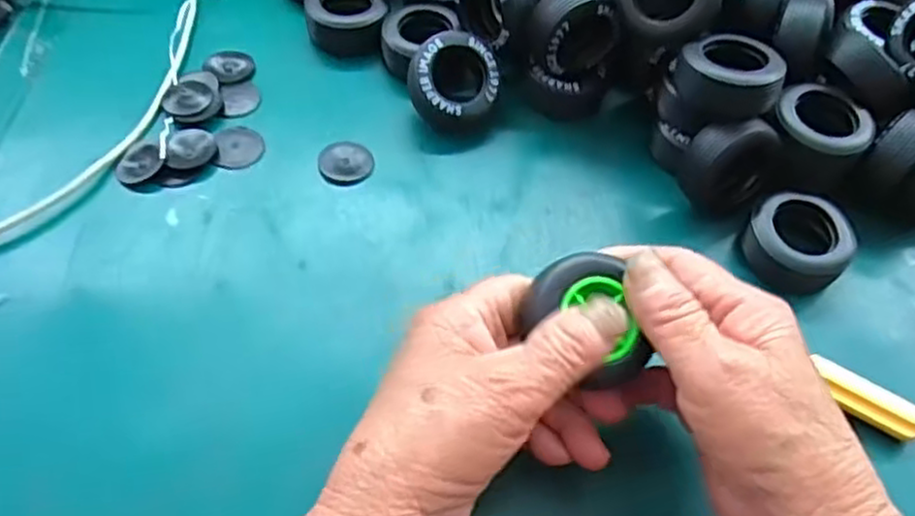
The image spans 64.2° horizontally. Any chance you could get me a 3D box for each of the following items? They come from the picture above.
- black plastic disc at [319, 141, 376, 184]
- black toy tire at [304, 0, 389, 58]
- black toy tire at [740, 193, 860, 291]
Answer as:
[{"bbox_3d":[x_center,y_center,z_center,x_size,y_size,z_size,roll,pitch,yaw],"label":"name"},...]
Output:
[{"bbox_3d":[-0.058,-0.052,0.382,0.028,0.006,0.028,2,55,-3],"label":"black plastic disc"},{"bbox_3d":[-0.066,-0.141,0.431,0.045,0.026,0.038,-6,56,-8],"label":"black toy tire"},{"bbox_3d":[0.164,-0.006,0.355,0.047,0.027,0.044,2,55,-3],"label":"black toy tire"}]

